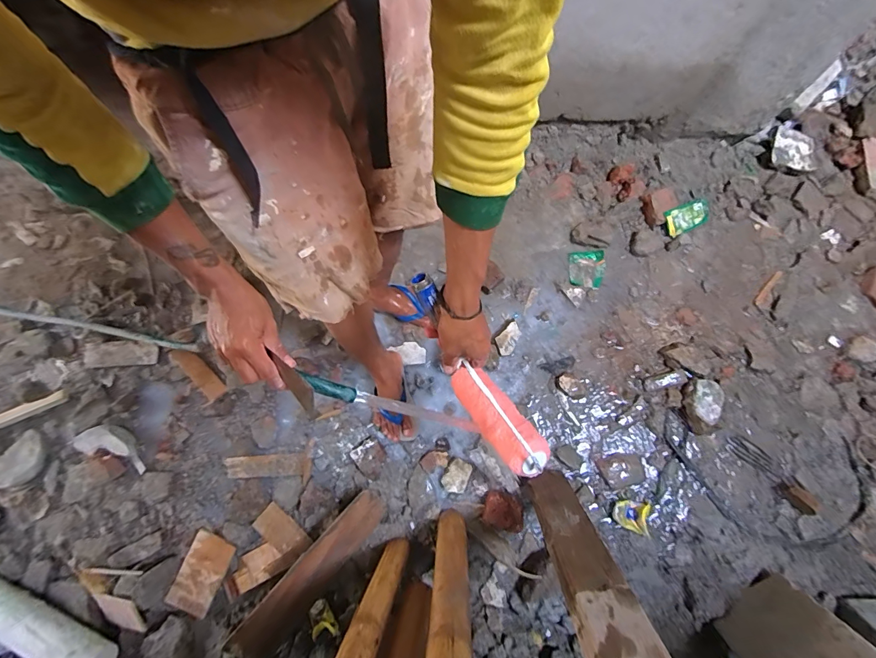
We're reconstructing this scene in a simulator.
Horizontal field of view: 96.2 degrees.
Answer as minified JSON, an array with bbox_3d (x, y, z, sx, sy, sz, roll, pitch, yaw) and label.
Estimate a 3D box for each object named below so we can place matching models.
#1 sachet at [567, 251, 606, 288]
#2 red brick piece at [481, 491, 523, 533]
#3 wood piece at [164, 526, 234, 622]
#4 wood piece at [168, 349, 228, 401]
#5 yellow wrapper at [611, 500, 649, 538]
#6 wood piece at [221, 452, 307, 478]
[{"bbox_3d":[0.443,-0.175,1.167,0.104,0.017,0.113,1,74,2],"label":"sachet"},{"bbox_3d":[0.164,0.458,0.988,0.098,0.041,0.080,13,74,6],"label":"red brick piece"},{"bbox_3d":[-0.603,0.615,0.988,0.108,0.012,0.185,20,75,8],"label":"wood piece"},{"bbox_3d":[-0.691,0.122,1.124,0.207,0.019,0.055,39,79,12],"label":"wood piece"},{"bbox_3d":[0.486,0.467,0.985,0.092,0.018,0.078,13,74,6],"label":"yellow wrapper"},{"bbox_3d":[-0.463,0.365,1.053,0.217,0.013,0.051,-4,73,1],"label":"wood piece"}]

